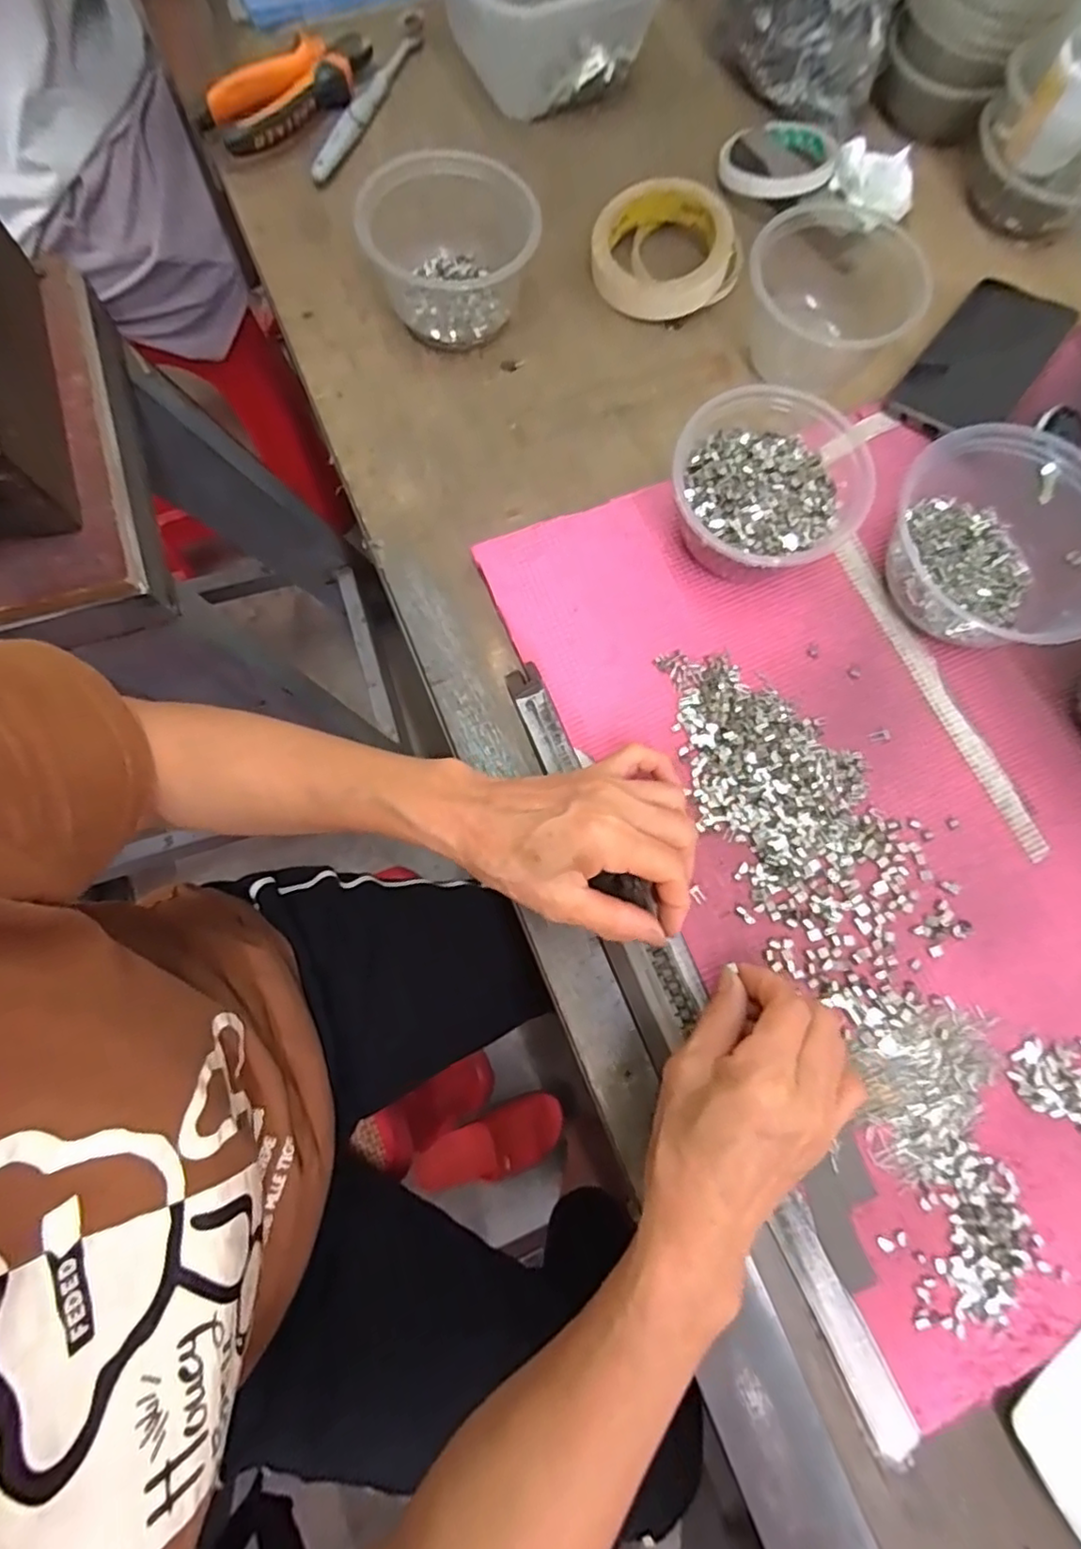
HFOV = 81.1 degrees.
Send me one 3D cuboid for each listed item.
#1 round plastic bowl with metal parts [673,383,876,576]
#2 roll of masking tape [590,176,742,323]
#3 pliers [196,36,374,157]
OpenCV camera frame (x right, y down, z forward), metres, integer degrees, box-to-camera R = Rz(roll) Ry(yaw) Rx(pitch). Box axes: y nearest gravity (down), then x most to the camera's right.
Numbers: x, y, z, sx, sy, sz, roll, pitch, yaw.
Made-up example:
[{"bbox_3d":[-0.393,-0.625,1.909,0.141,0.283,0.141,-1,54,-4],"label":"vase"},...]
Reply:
[{"bbox_3d":[0.137,-0.175,0.389,0.110,0.062,0.116,0,76,-1],"label":"round plastic bowl with metal parts"},{"bbox_3d":[0.094,-0.384,0.462,0.102,0.033,0.102,0,76,-1],"label":"roll of masking tape"},{"bbox_3d":[-0.190,-0.523,0.481,0.051,0.028,0.144,43,80,9],"label":"pliers"}]

